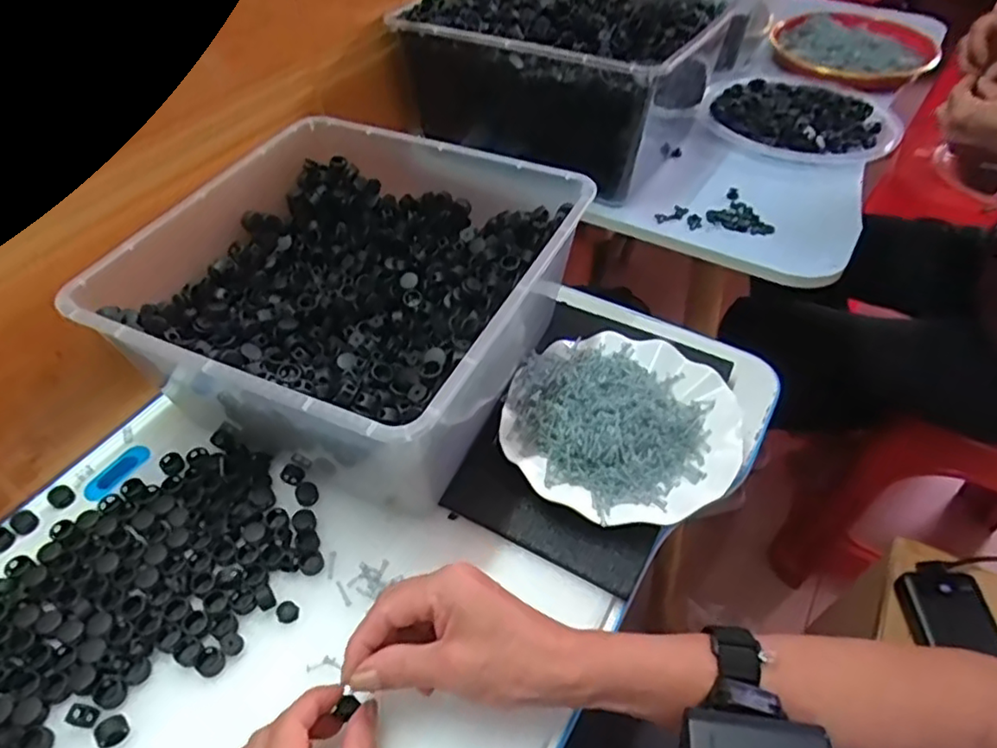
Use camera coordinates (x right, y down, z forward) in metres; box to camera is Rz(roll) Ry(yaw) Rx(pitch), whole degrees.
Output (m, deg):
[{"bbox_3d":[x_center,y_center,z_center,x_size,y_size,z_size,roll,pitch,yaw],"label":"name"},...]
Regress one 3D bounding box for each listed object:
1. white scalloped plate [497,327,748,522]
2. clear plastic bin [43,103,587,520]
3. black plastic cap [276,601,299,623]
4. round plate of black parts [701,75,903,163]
[{"bbox_3d":[0.098,0.036,0.511,0.177,0.022,0.175,0,48,0],"label":"white scalloped plate"},{"bbox_3d":[-0.114,-0.061,0.526,0.294,0.130,0.294,18,51,17],"label":"clear plastic bin"},{"bbox_3d":[-0.142,0.160,0.431,0.014,0.007,0.014,0,48,0],"label":"black plastic cap"},{"bbox_3d":[0.376,-0.324,0.798,0.220,0.025,0.245,35,57,28],"label":"round plate of black parts"}]

